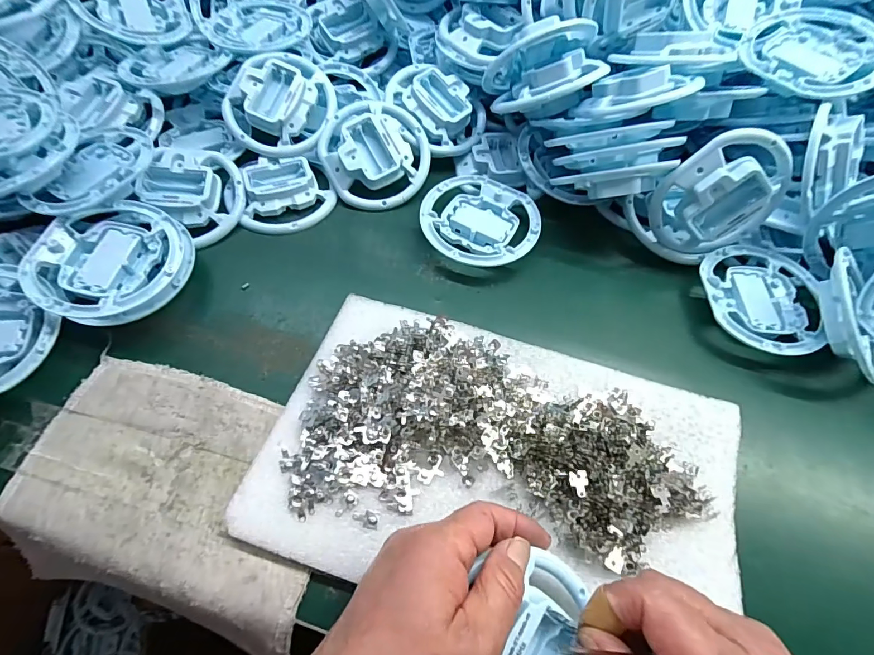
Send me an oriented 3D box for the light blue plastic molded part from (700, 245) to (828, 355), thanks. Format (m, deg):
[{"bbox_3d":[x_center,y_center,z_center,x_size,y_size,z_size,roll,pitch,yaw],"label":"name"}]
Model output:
[{"bbox_3d":[0.270,-0.026,0.362,0.094,0.021,0.101,1,67,-2],"label":"light blue plastic molded part"}]

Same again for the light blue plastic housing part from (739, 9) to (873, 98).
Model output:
[{"bbox_3d":[0.306,-0.223,0.359,0.099,0.030,0.099,1,67,-2],"label":"light blue plastic housing part"}]

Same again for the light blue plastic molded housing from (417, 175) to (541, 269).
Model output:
[{"bbox_3d":[0.039,-0.098,0.392,0.101,0.018,0.101,1,61,-2],"label":"light blue plastic molded housing"}]

